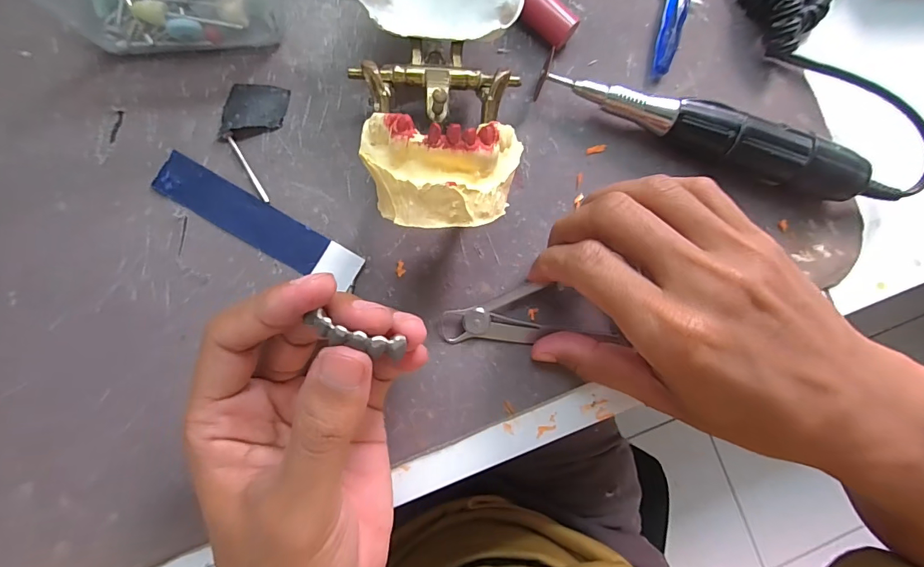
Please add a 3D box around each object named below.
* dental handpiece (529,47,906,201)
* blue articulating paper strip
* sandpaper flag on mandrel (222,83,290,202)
[{"bbox_3d":[0.130,-0.076,0.224,0.188,0.028,0.023,18,83,-5],"label":"dental handpiece"},{"bbox_3d":[-0.096,-0.028,0.207,0.101,0.004,0.021,30,82,-3],"label":"blue articulating paper strip"},{"bbox_3d":[-0.103,-0.071,0.209,0.028,0.006,0.056,10,84,-6],"label":"sandpaper flag on mandrel"}]

